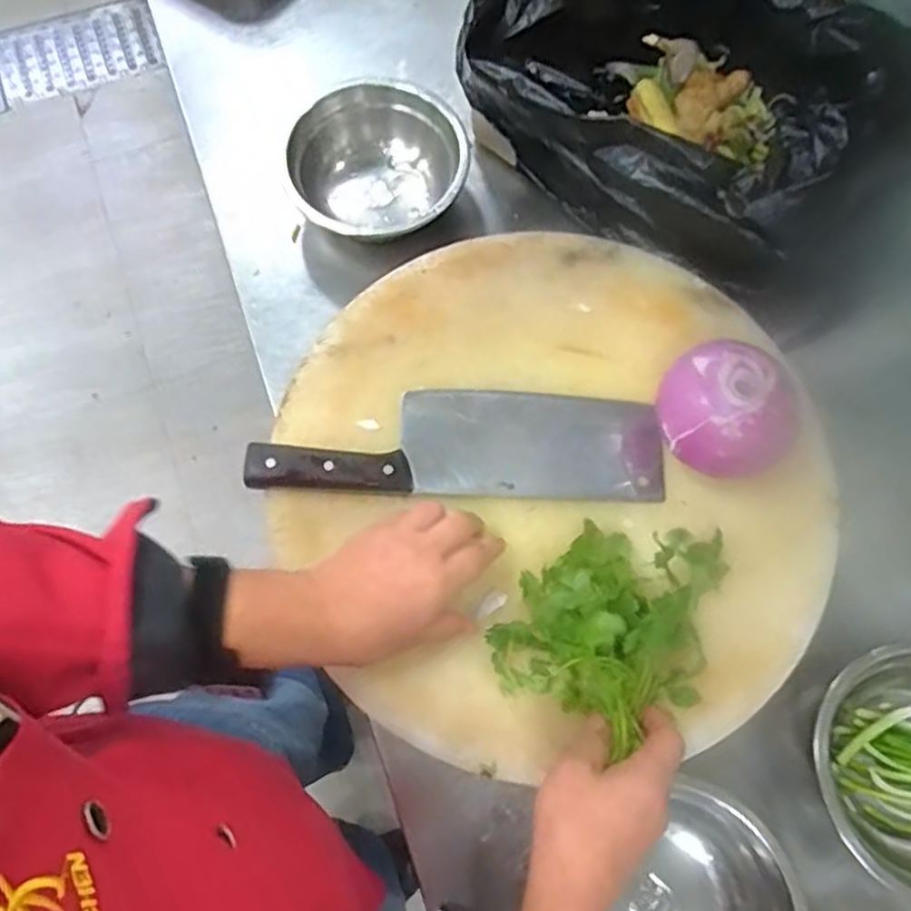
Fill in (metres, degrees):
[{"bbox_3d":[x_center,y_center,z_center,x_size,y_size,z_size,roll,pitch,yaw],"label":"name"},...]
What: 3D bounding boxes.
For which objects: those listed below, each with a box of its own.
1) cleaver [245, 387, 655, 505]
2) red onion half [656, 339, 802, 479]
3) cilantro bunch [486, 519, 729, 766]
[{"bbox_3d":[0.004,-0.013,0.535,0.298,0.027,0.087,1,72,0],"label":"cleaver"},{"bbox_3d":[0.185,-0.030,0.514,0.084,0.079,0.082,0,72,0],"label":"red onion half"},{"bbox_3d":[0.110,0.098,0.473,0.124,0.082,0.161,27,74,8],"label":"cilantro bunch"}]

